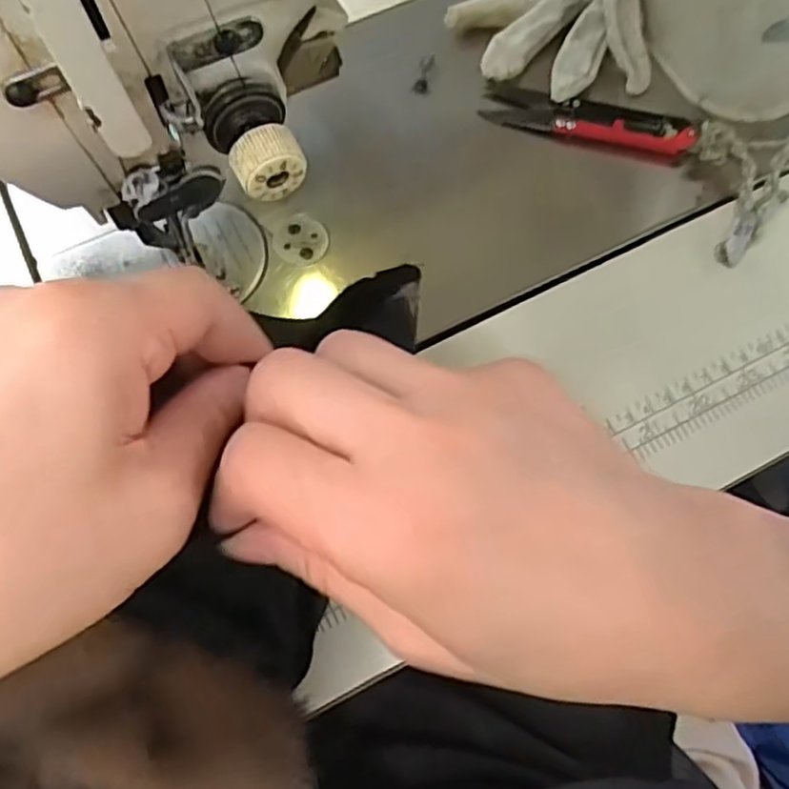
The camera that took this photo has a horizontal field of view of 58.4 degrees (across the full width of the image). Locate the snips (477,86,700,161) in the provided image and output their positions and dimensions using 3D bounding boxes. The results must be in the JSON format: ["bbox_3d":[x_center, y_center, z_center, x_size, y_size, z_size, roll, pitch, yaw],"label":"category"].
[{"bbox_3d":[0.098,-0.141,0.357,0.103,0.008,0.023,16,71,5],"label":"snips"}]

